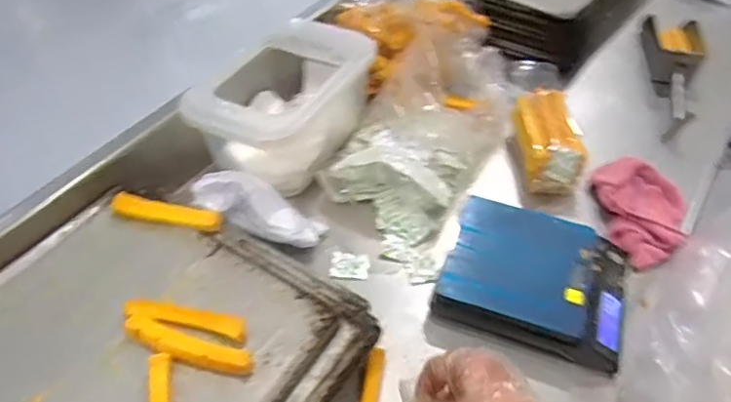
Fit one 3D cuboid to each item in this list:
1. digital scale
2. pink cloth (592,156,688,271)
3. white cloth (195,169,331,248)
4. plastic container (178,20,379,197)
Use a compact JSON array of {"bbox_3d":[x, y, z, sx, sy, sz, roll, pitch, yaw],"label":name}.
[{"bbox_3d":[0.186,0.082,0.635,0.193,0.045,0.159,17,49,15],"label":"digital scale"},{"bbox_3d":[0.350,0.008,0.716,0.101,0.048,0.150,-1,47,-1],"label":"pink cloth"},{"bbox_3d":[-0.123,0.006,0.688,0.159,0.041,0.074,27,50,0],"label":"white cloth"},{"bbox_3d":[-0.113,-0.128,0.770,0.157,0.130,0.232,24,52,21],"label":"plastic container"}]

